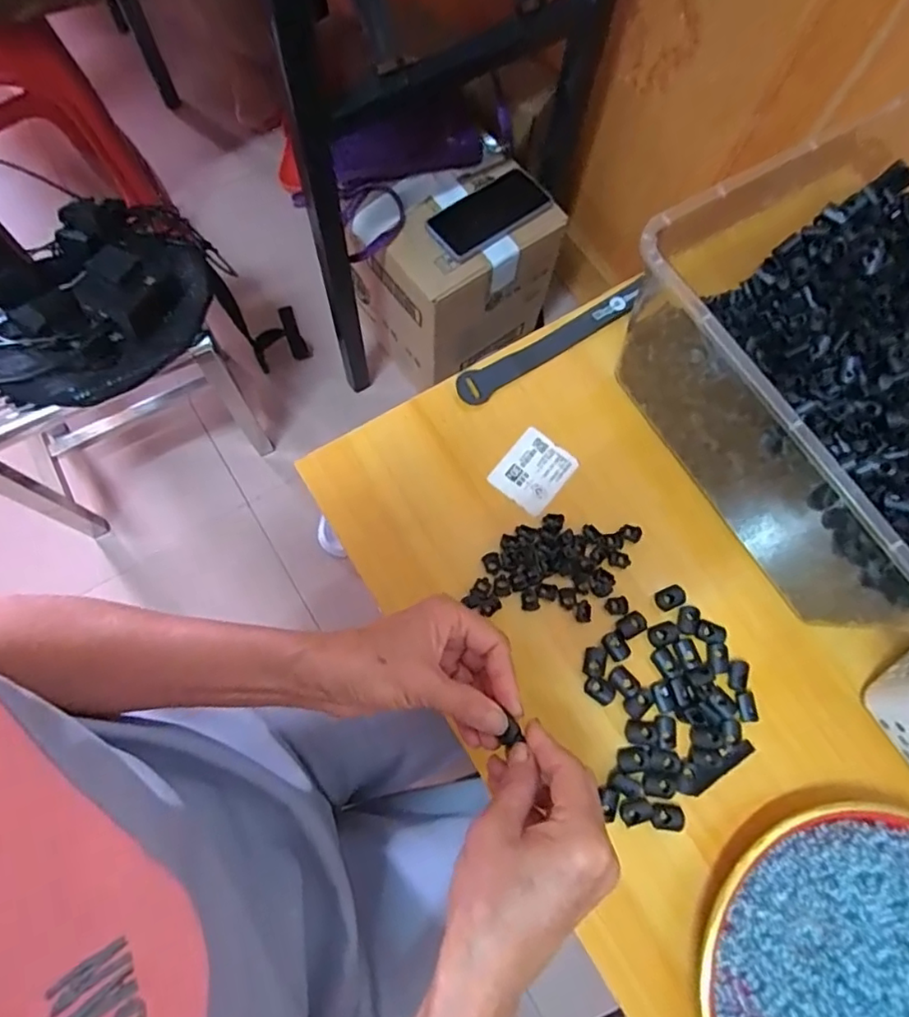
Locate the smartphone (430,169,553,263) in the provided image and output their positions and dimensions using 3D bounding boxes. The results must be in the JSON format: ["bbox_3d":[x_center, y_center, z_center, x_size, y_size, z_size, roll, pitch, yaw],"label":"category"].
[{"bbox_3d":[0.049,-0.394,0.790,0.162,0.015,0.080,-37,78,-12],"label":"smartphone"}]

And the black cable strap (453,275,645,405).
[{"bbox_3d":[0.085,-0.137,0.484,0.186,0.008,0.024,-31,76,-11],"label":"black cable strap"}]

